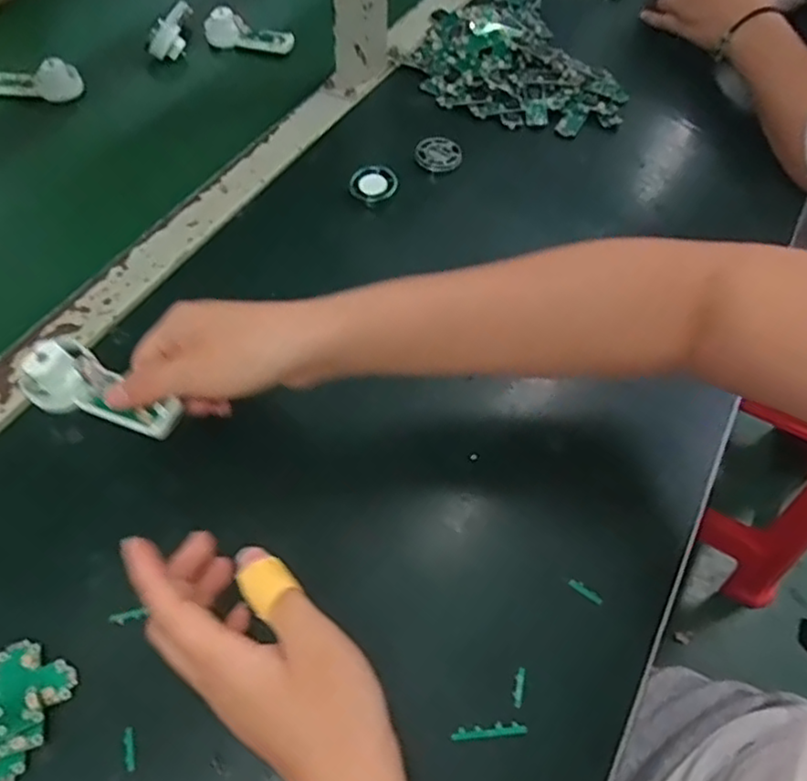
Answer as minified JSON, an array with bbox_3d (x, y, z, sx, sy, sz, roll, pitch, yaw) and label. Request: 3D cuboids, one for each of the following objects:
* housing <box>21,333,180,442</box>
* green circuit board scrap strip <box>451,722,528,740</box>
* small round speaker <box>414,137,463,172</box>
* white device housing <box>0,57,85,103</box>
[{"bbox_3d":[-0.162,0.002,0.357,0.086,0.025,0.037,27,59,8],"label":"housing"},{"bbox_3d":[0.043,0.169,0.328,0.037,0.004,0.006,-2,56,-5],"label":"green circuit board scrap strip"},{"bbox_3d":[0.031,-0.207,0.581,0.040,0.013,0.034,4,56,-1],"label":"small round speaker"},{"bbox_3d":[-0.354,-0.289,0.627,0.092,0.041,0.030,-5,55,-6],"label":"white device housing"}]

